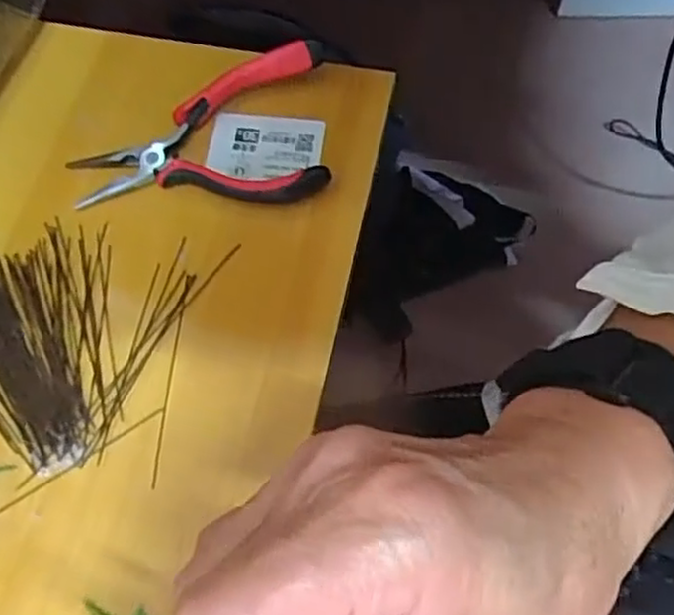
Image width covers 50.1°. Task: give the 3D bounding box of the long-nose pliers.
[{"bbox_3d":[-0.062,-0.086,0.367,0.143,0.025,0.081,-14,65,-8],"label":"long-nose pliers"}]

